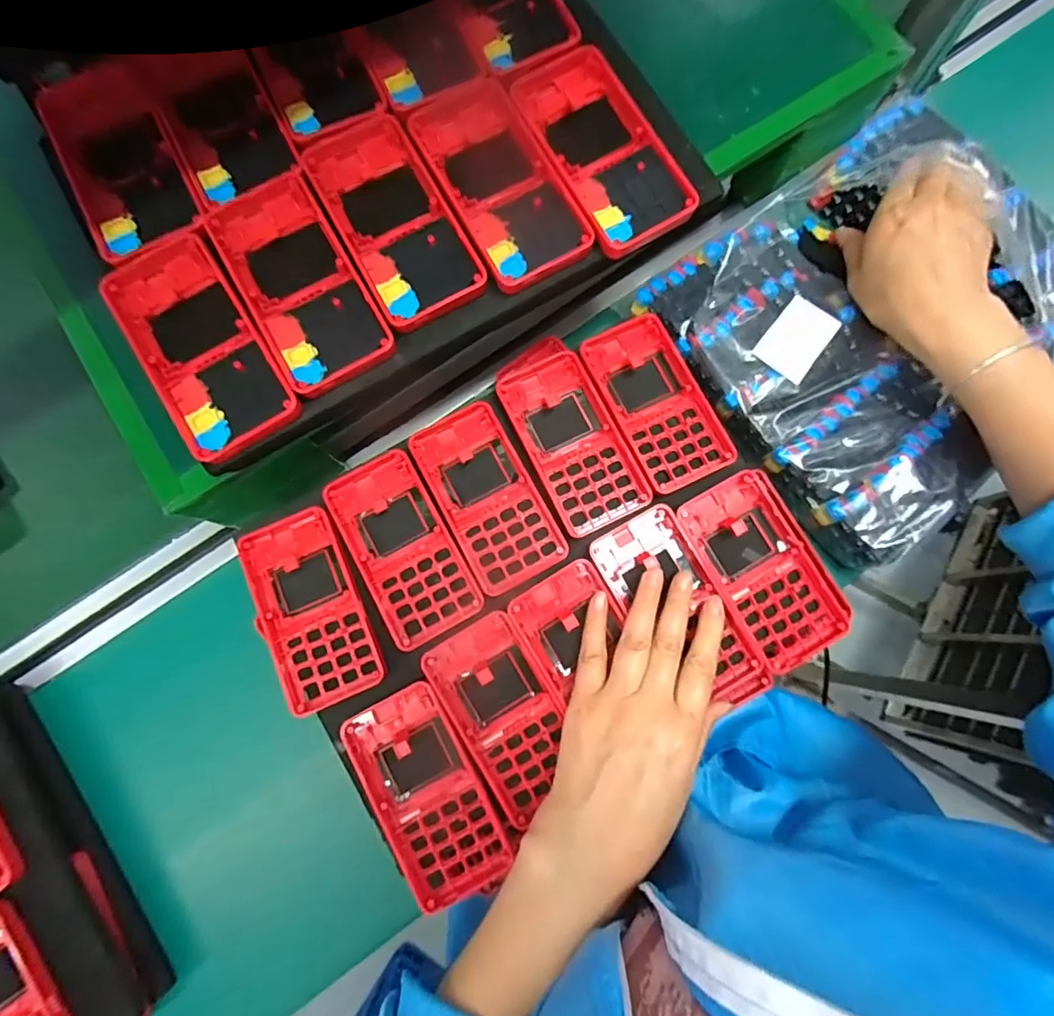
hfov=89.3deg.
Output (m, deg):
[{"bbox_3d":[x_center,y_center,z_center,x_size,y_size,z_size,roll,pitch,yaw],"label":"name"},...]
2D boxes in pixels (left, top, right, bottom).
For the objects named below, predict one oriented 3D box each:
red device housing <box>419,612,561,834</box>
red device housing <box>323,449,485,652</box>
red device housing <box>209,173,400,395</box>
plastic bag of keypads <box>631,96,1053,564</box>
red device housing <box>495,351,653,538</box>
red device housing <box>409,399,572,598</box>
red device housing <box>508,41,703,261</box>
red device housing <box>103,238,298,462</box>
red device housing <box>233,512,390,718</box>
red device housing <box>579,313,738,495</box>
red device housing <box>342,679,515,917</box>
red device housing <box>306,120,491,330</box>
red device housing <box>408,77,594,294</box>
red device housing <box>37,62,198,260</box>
[{"bbox_3d":[-0.012,0.128,0.332,0.062,0.013,0.117,-30,81,-5],"label":"red device housing"},{"bbox_3d":[-0.082,0.025,0.353,0.063,0.011,0.126,-28,81,-4],"label":"red device housing"},{"bbox_3d":[-0.130,-0.130,0.305,0.062,0.014,0.126,-29,81,-4],"label":"red device housing"},{"bbox_3d":[0.285,-0.151,0.425,0.305,0.054,0.270,-38,81,-6],"label":"plastic bag of keypads"},{"bbox_3d":[0.031,-0.046,0.366,0.062,0.010,0.125,-26,80,-4],"label":"red device housing"},{"bbox_3d":[-0.026,-0.008,0.359,0.062,0.010,0.123,-28,81,-4],"label":"red device housing"},{"bbox_3d":[0.046,-0.215,0.318,0.065,0.015,0.125,-27,81,-4],"label":"red device housing"},{"bbox_3d":[-0.185,-0.095,0.301,0.063,0.014,0.137,-31,81,-5],"label":"red device housing"},{"bbox_3d":[-0.141,0.065,0.350,0.065,0.018,0.125,-24,80,-3],"label":"red device housing"},{"bbox_3d":[0.089,-0.075,0.372,0.063,0.014,0.124,-25,80,-4],"label":"red device housing"},{"bbox_3d":[-0.061,0.174,0.328,0.063,0.016,0.122,-27,80,-4],"label":"red device housing"},{"bbox_3d":[-0.079,-0.171,0.312,0.061,0.012,0.131,-28,81,-4],"label":"red device housing"},{"bbox_3d":[-0.017,-0.193,0.316,0.063,0.011,0.125,-27,81,-4],"label":"red device housing"},{"bbox_3d":[-0.245,-0.213,0.322,0.063,0.012,0.137,-26,80,-4],"label":"red device housing"}]

